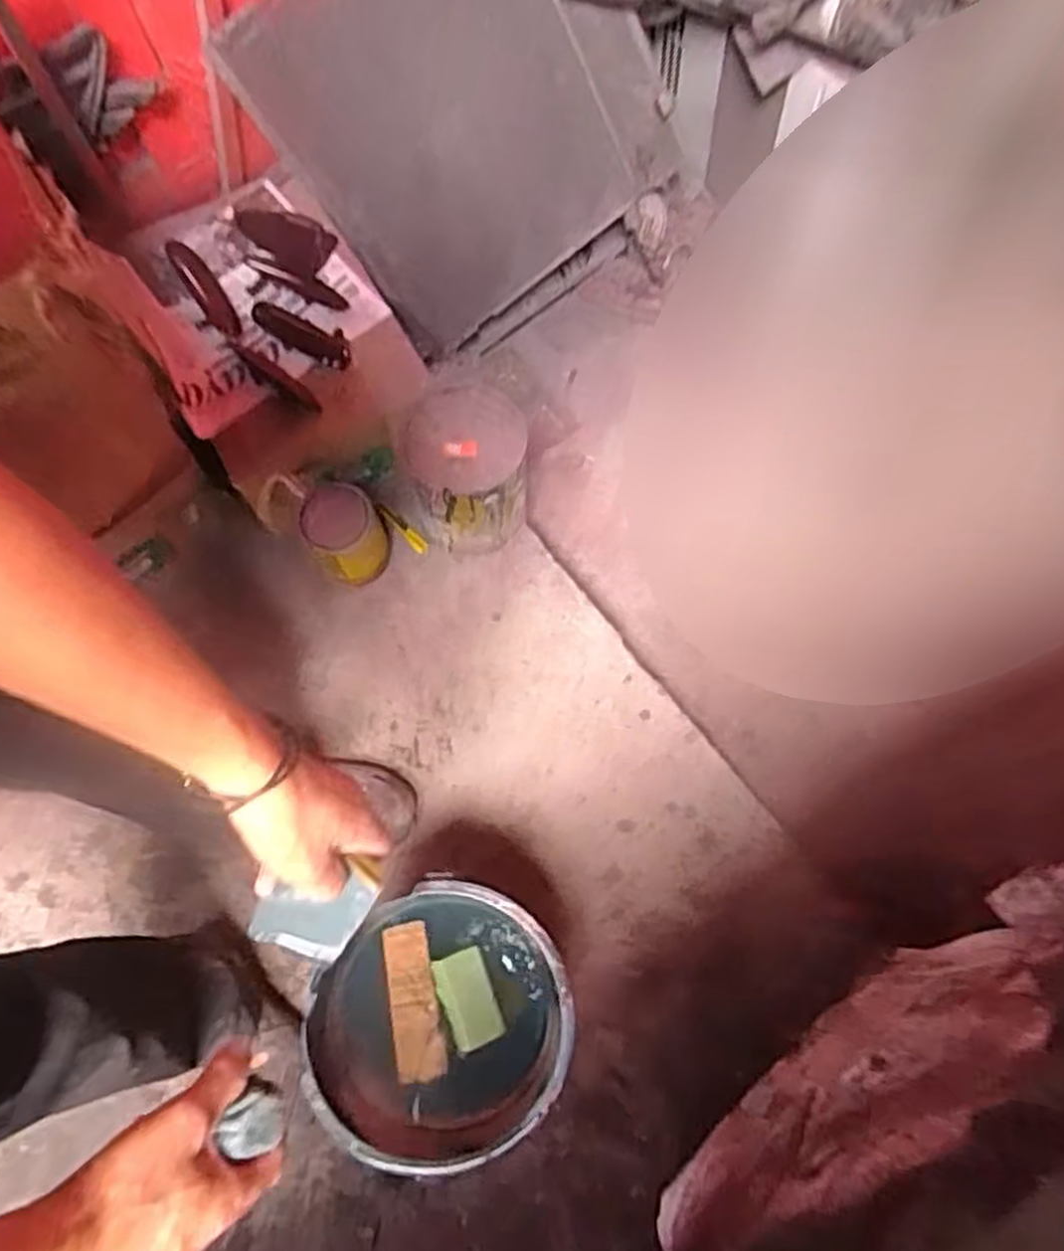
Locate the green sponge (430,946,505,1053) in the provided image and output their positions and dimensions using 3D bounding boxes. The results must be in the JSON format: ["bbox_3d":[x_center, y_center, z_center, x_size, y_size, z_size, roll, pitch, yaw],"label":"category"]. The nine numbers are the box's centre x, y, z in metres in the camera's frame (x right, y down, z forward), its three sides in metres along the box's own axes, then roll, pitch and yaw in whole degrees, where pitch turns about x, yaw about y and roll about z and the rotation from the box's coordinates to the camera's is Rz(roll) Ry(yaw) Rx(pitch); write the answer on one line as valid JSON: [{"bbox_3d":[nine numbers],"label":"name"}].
[{"bbox_3d":[-0.072,0.423,0.900,0.058,0.019,0.099,-21,68,-5],"label":"green sponge"}]

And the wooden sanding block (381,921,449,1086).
[{"bbox_3d":[-0.132,0.419,0.886,0.051,0.025,0.159,-13,68,-2],"label":"wooden sanding block"}]

